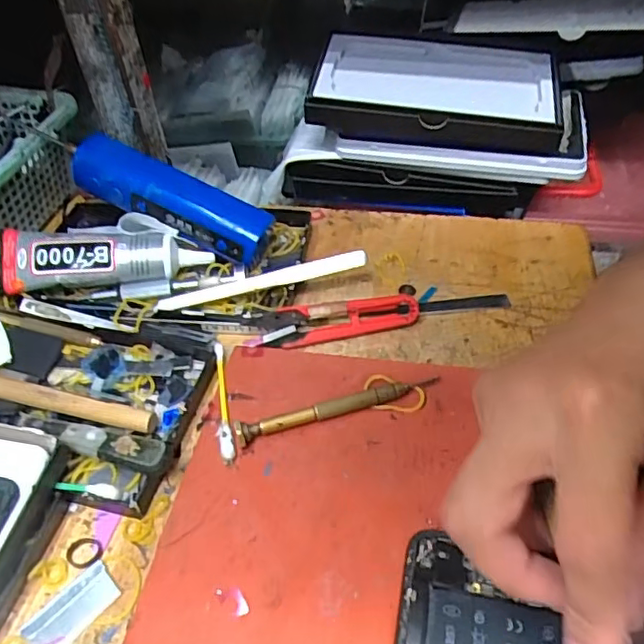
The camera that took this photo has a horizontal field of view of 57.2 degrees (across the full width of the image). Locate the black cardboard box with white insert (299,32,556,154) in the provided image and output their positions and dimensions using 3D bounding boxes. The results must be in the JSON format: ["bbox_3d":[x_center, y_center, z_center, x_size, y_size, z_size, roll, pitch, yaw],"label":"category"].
[{"bbox_3d":[0.083,-0.168,0.431,0.174,0.046,0.094,5,47,9],"label":"black cardboard box with white insert"}]

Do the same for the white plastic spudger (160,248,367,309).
[{"bbox_3d":[-0.036,-0.025,0.355,0.127,0.012,0.011,-13,47,3],"label":"white plastic spudger"}]

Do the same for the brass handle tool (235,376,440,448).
[{"bbox_3d":[0.008,0.044,0.304,0.106,0.009,0.011,-17,48,-12],"label":"brass handle tool"}]

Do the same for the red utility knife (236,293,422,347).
[{"bbox_3d":[0.006,-0.003,0.342,0.097,0.018,0.018,-9,47,-4],"label":"red utility knife"}]

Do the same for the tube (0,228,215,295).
[{"bbox_3d":[-0.140,-0.038,0.364,0.134,0.029,0.030,-7,47,-3],"label":"tube"}]

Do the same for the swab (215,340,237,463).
[{"bbox_3d":[-0.053,0.040,0.312,0.008,0.006,0.077,-11,47,-6],"label":"swab"}]

